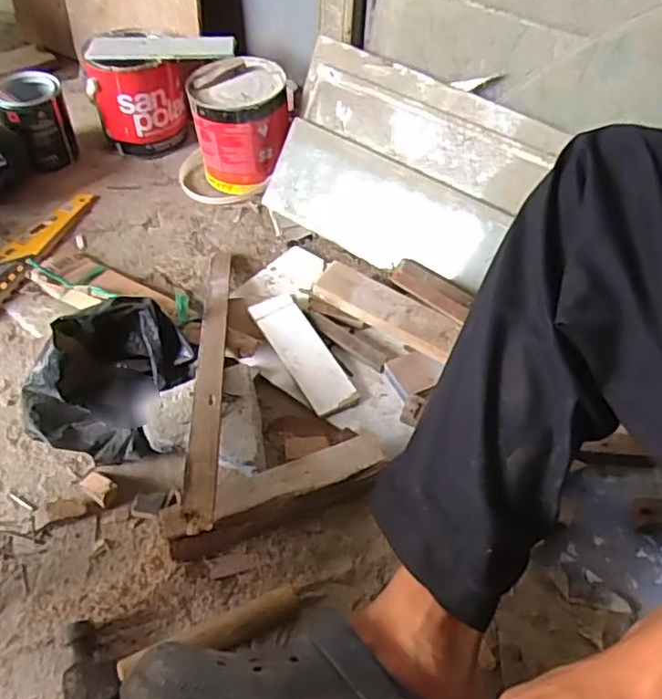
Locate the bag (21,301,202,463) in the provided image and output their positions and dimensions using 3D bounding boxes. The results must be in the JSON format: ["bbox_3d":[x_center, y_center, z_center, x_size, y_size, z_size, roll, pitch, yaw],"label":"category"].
[{"bbox_3d":[-0.257,0.030,0.717,0.159,0.103,0.183,16,52,11],"label":"bag"}]

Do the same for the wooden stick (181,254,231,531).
[{"bbox_3d":[-0.138,0.005,0.719,0.030,0.018,0.485,-3,38,-4],"label":"wooden stick"}]

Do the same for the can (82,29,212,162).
[{"bbox_3d":[-0.313,-0.438,1.073,0.177,0.168,0.140,-6,51,-6],"label":"can"}]

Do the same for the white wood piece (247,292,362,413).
[{"bbox_3d":[-0.034,0.003,0.784,0.060,0.010,0.180,-29,66,-15],"label":"white wood piece"}]

